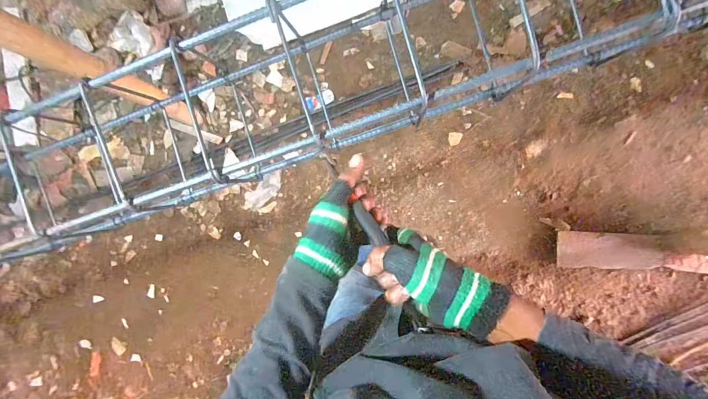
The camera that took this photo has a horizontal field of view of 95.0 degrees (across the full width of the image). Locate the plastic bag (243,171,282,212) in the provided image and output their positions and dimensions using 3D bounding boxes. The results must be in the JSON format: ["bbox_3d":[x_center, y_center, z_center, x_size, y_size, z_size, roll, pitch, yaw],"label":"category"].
[{"bbox_3d":[-0.393,-0.033,1.401,0.218,0.033,0.087,-40,93,9],"label":"plastic bag"}]

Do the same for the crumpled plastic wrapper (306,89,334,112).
[{"bbox_3d":[-0.144,-0.421,1.374,0.118,0.024,0.066,-18,90,4],"label":"crumpled plastic wrapper"}]

